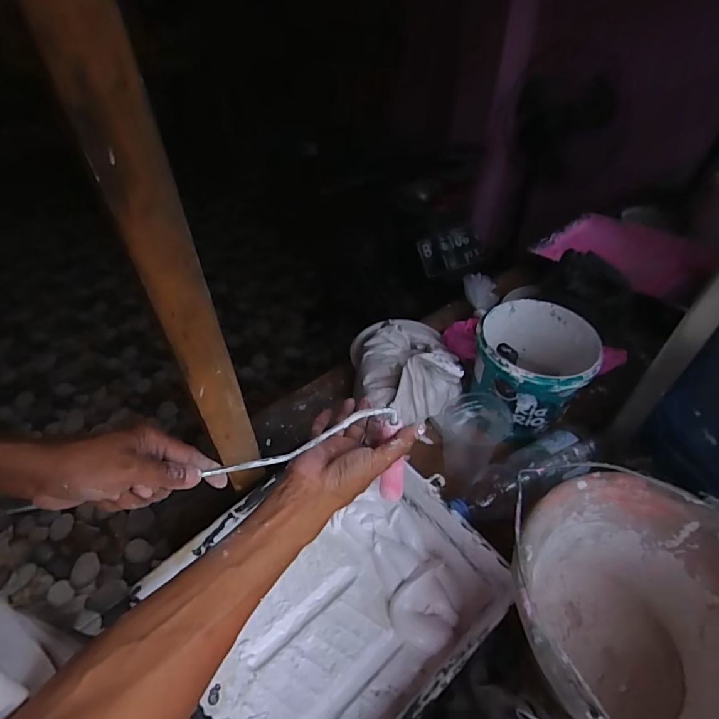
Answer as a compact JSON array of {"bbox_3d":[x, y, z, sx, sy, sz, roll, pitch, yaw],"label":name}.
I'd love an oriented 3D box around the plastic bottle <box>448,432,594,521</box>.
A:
[{"bbox_3d":[0.217,0.157,0.573,0.232,0.050,0.066,-20,48,-18],"label":"plastic bottle"}]

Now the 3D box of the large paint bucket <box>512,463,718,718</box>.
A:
[{"bbox_3d":[0.262,0.262,0.417,0.239,0.170,0.236,-1,45,1],"label":"large paint bucket"}]

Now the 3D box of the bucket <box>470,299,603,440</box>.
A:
[{"bbox_3d":[0.255,0.009,0.647,0.154,0.144,0.168,-1,45,1],"label":"bucket"}]

